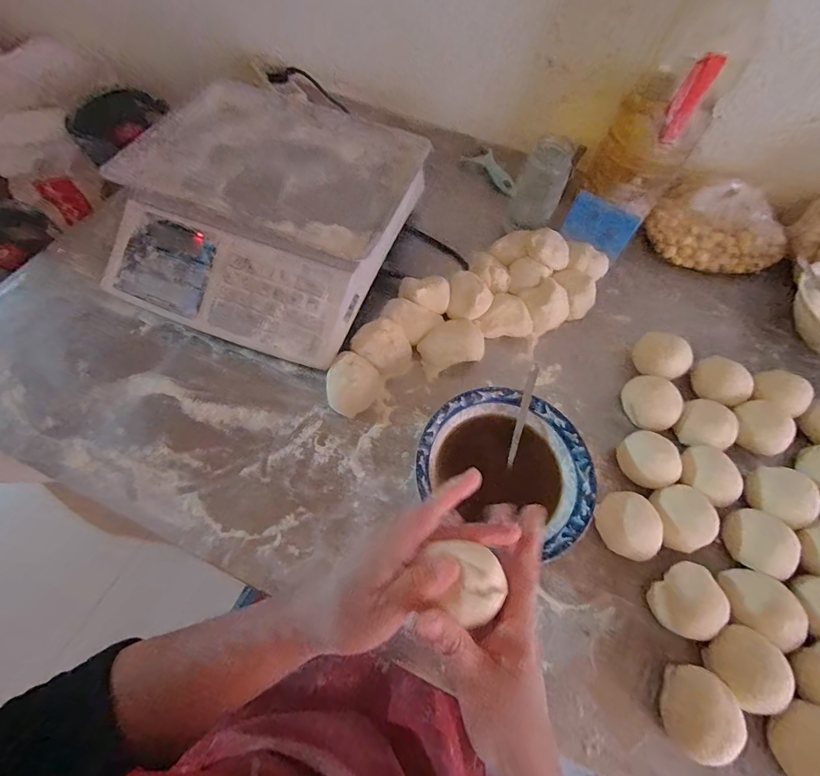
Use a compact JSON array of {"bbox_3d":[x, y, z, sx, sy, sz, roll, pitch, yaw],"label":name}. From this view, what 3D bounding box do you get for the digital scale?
[{"bbox_3d":[-0.185,-0.232,0.518,0.334,0.118,0.348,20,63,7],"label":"digital scale"}]

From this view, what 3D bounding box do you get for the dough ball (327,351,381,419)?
[{"bbox_3d":[-0.069,-0.006,0.452,0.059,0.039,0.069,26,64,10],"label":"dough ball"}]

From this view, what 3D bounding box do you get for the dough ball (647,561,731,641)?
[{"bbox_3d":[0.258,0.199,0.363,0.059,0.038,0.060,1,63,-2],"label":"dough ball"}]

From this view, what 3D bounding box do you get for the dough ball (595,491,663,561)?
[{"bbox_3d":[0.219,0.139,0.389,0.053,0.042,0.062,-4,63,-5],"label":"dough ball"}]

